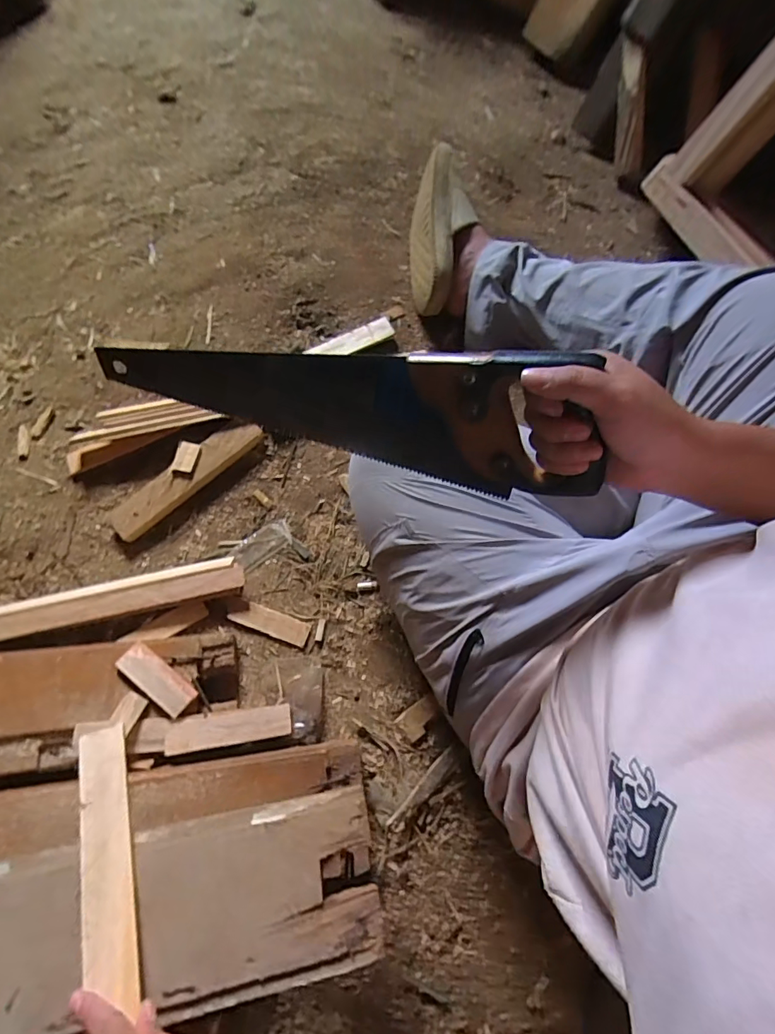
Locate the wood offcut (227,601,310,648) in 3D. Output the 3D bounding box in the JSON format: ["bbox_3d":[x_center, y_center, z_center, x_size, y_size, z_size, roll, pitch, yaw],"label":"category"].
[{"bbox_3d":[-0.162,0.145,0.673,0.109,0.006,0.034,18,73,7],"label":"wood offcut"}]

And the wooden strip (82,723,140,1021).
[{"bbox_3d":[-0.178,0.429,0.321,0.034,0.021,0.569,-20,59,-5],"label":"wooden strip"}]

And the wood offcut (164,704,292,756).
[{"bbox_3d":[-0.191,0.255,0.589,0.142,0.008,0.038,-1,60,-18],"label":"wood offcut"}]

